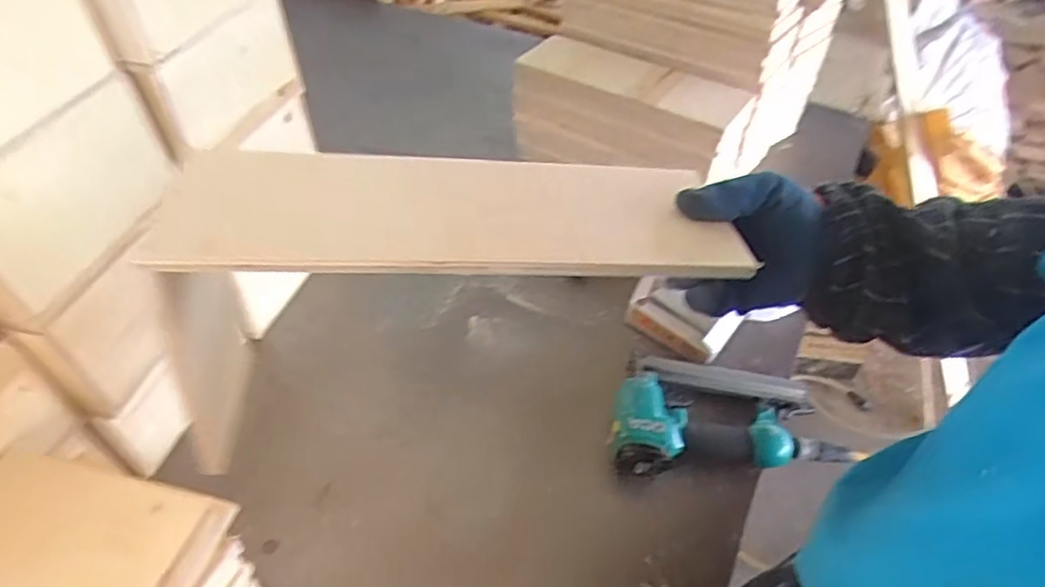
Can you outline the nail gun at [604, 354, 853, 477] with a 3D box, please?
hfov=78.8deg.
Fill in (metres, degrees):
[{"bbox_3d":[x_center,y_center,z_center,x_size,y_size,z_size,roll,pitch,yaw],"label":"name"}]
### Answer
[{"bbox_3d":[0.225,0.134,0.733,0.262,0.062,0.154,-2,48,-6],"label":"nail gun"}]

